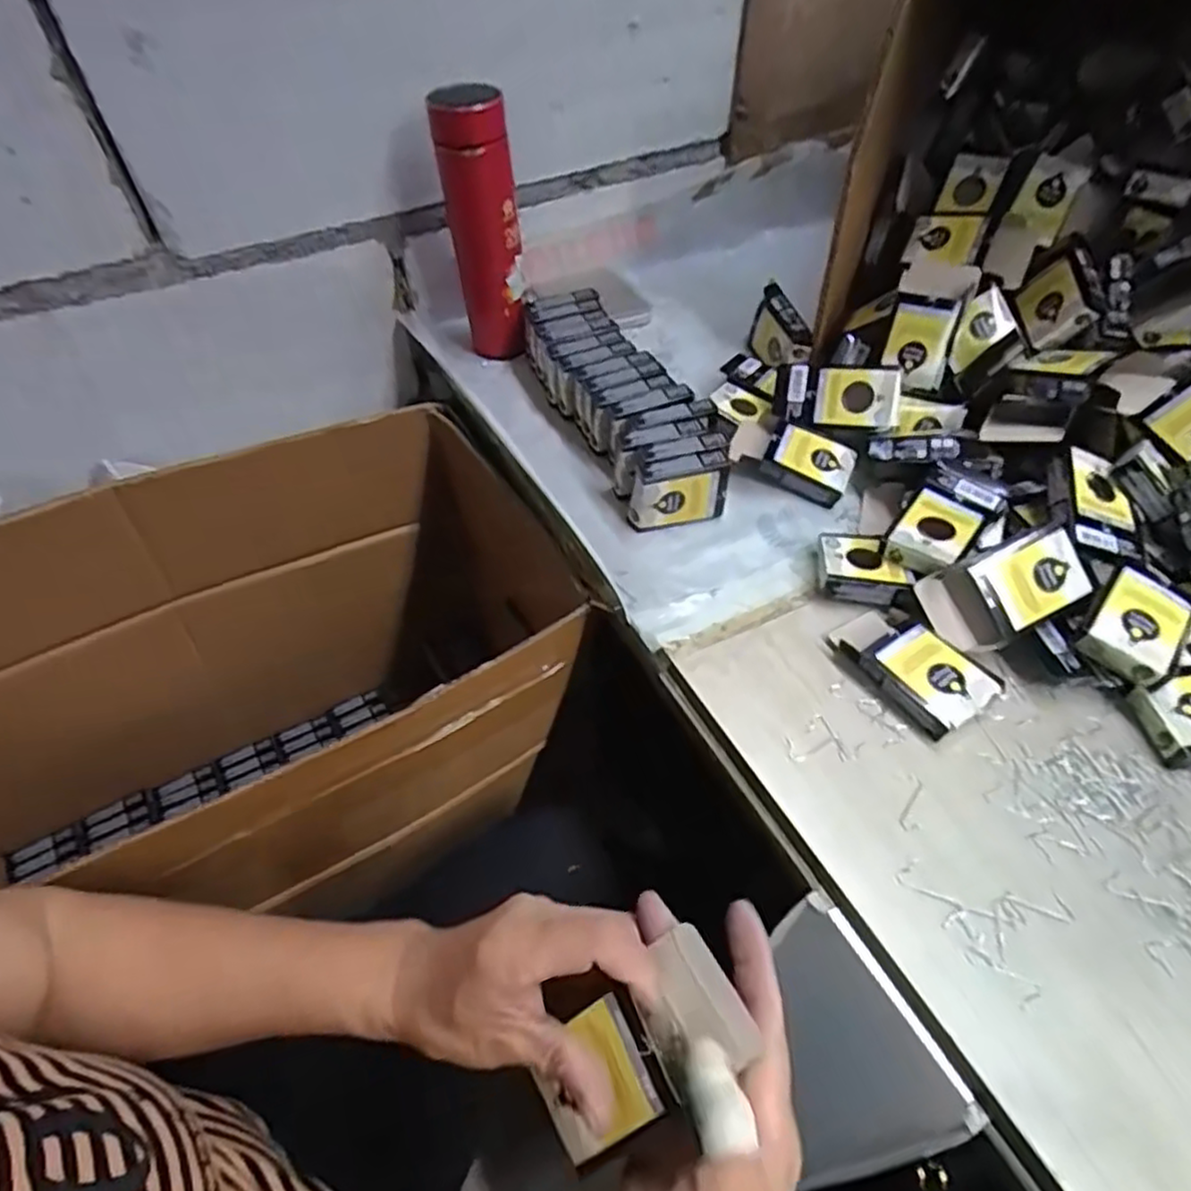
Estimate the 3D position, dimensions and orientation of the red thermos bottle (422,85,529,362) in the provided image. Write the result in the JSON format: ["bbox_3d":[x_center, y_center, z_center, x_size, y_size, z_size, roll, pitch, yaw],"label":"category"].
[{"bbox_3d":[-0.100,-0.330,0.654,0.069,0.217,0.052,-12,50,-9],"label":"red thermos bottle"}]

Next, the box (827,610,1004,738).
[{"bbox_3d":[0.206,0.045,0.468,0.052,0.024,0.099,-30,55,-23],"label":"box"}]

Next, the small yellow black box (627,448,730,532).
[{"bbox_3d":[0.066,-0.081,0.553,0.077,0.055,0.022,-11,49,-8],"label":"small yellow black box"}]

